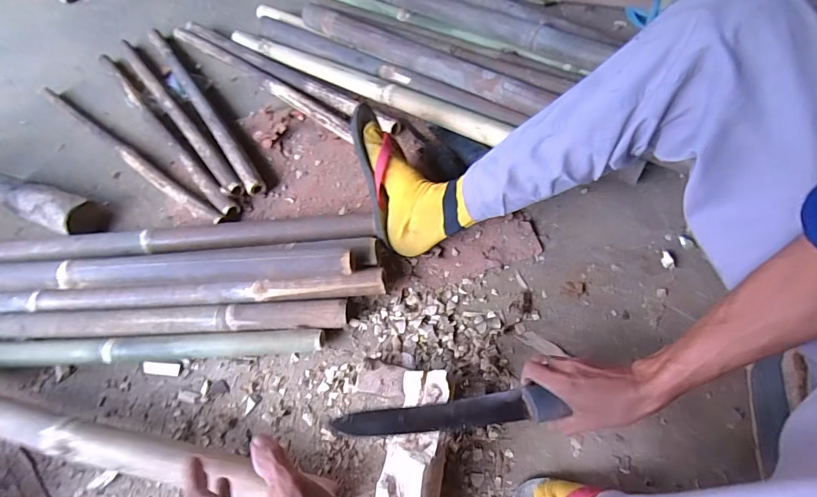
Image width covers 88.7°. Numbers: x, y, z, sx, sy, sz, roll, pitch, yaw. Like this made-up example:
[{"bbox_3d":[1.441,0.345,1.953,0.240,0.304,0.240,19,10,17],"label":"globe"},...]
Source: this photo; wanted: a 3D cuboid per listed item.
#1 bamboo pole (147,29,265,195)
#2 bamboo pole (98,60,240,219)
[{"bbox_3d":[-0.449,-0.322,0.884,0.030,0.041,0.654,-32,63,-14],"label":"bamboo pole"},{"bbox_3d":[-0.521,-0.261,0.859,0.034,0.038,0.657,-39,64,-17],"label":"bamboo pole"}]

